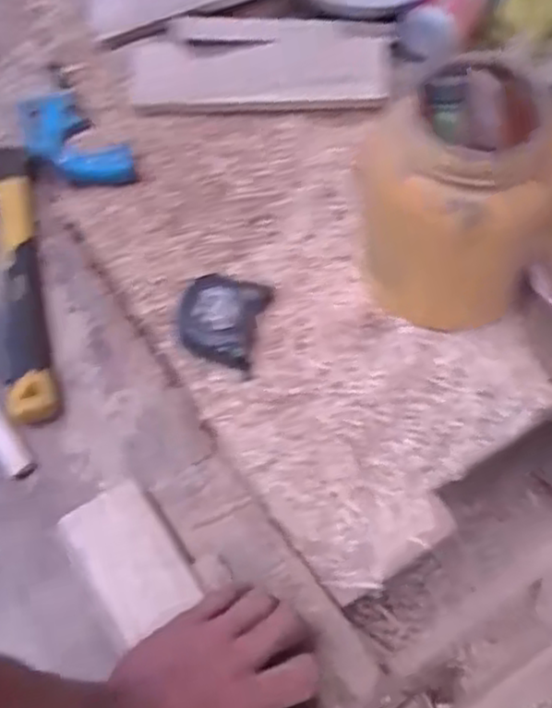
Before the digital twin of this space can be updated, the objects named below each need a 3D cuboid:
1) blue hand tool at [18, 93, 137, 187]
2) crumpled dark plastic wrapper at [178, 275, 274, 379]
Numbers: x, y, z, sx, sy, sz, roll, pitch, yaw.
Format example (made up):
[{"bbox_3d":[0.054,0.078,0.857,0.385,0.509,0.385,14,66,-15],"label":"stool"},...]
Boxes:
[{"bbox_3d":[-0.221,-0.229,0.771,0.133,0.021,0.075,40,64,20],"label":"blue hand tool"},{"bbox_3d":[-0.051,-0.032,0.670,0.082,0.036,0.086,13,58,6],"label":"crumpled dark plastic wrapper"}]

